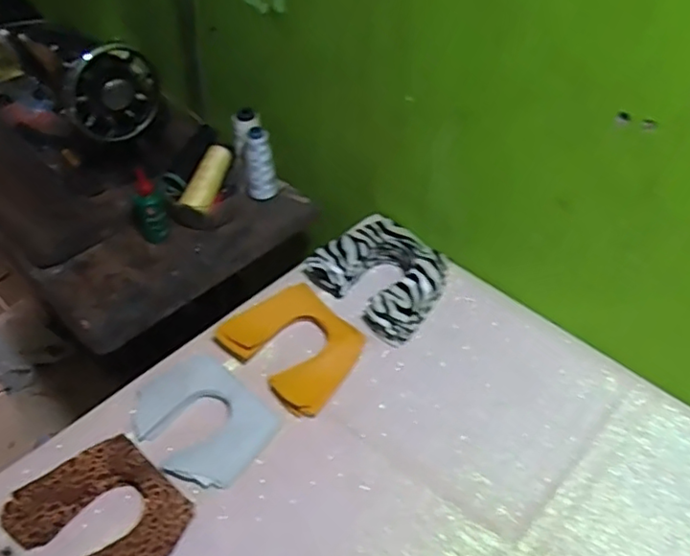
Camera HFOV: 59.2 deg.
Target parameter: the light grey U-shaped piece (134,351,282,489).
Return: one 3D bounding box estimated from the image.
[{"bbox_3d":[-0.154,0.152,0.658,0.146,0.010,0.116,37,56,23],"label":"light grey U-shaped piece"}]

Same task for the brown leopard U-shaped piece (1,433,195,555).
[{"bbox_3d":[-0.235,0.229,0.584,0.156,0.019,0.128,31,52,26],"label":"brown leopard U-shaped piece"}]

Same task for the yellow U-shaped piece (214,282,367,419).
[{"bbox_3d":[-0.058,0.077,0.720,0.152,0.008,0.123,38,62,22],"label":"yellow U-shaped piece"}]

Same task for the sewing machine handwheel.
[{"bbox_3d":[-0.320,-0.252,0.840,0.126,0.131,0.024,-30,53,-25],"label":"sewing machine handwheel"}]

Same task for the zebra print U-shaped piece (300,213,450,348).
[{"bbox_3d":[0.048,-0.005,0.795,0.166,0.055,0.136,32,53,27],"label":"zebra print U-shaped piece"}]

